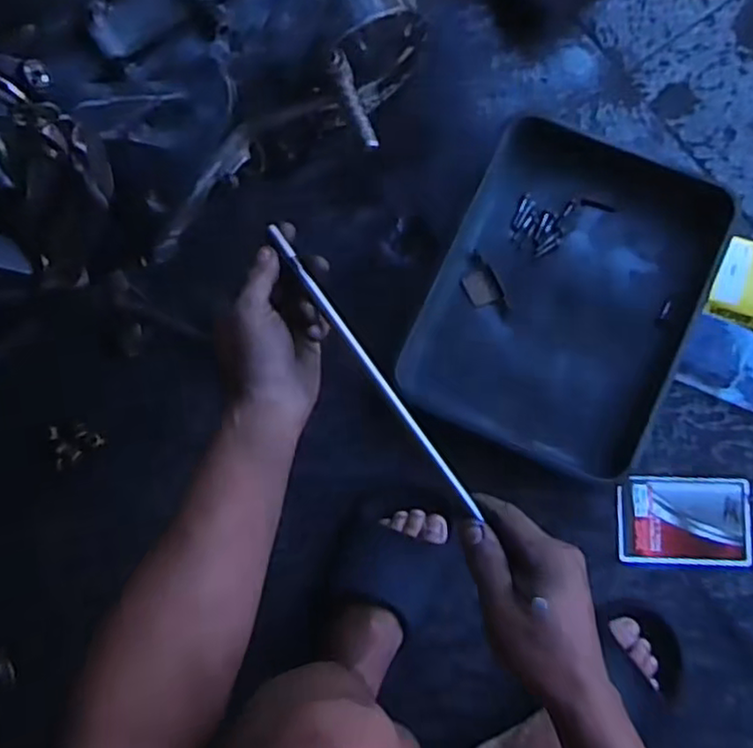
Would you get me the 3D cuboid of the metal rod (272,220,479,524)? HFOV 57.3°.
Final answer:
[{"bbox_3d":[-0.004,-0.006,0.479,0.007,0.011,0.247,-35,81,-2],"label":"metal rod"}]

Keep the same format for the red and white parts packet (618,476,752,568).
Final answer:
[{"bbox_3d":[0.327,0.157,0.734,0.134,0.014,0.091,1,82,4],"label":"red and white parts packet"}]

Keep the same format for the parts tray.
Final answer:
[{"bbox_3d":[0.206,-0.087,0.750,0.274,0.046,0.353,24,84,7],"label":"parts tray"}]

